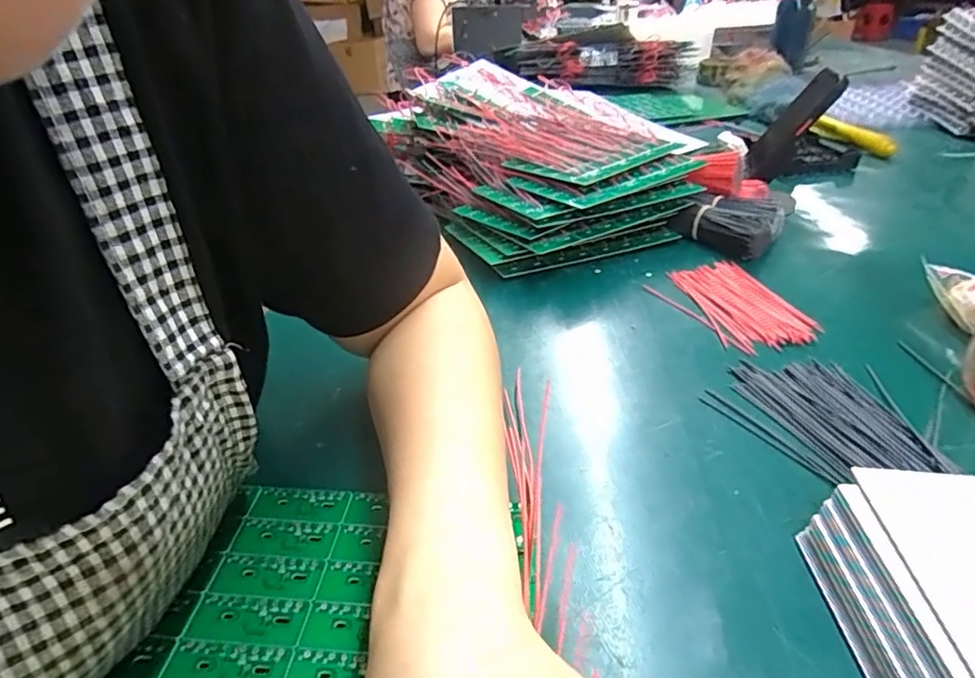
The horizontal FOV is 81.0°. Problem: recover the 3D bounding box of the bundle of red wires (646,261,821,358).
[{"bbox_3d":[0.193,-0.028,0.458,0.088,0.006,0.124,-10,33,-13],"label":"bundle of red wires"}]

